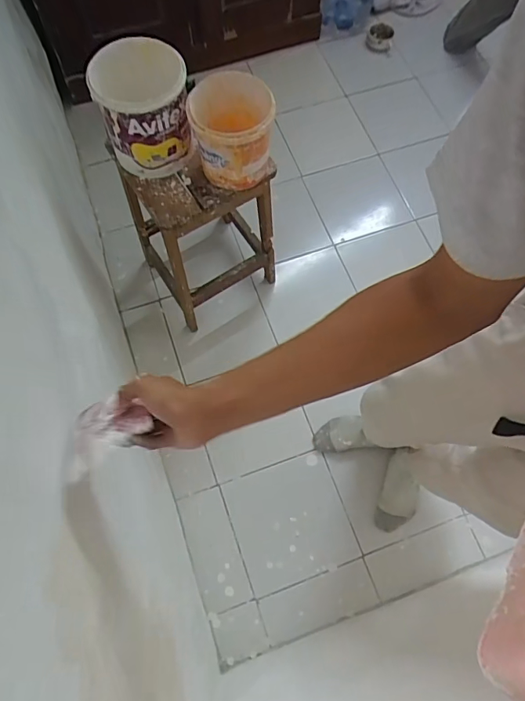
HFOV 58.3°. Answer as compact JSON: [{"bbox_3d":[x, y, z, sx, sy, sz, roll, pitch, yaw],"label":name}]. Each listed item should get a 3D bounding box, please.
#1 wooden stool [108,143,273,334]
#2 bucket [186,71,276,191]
[{"bbox_3d":[-0.153,-0.336,1.234,0.311,0.478,0.289,-30,75,-10],"label":"wooden stool"},{"bbox_3d":[-0.061,-0.443,0.938,0.157,0.198,0.149,0,72,-1],"label":"bucket"}]

